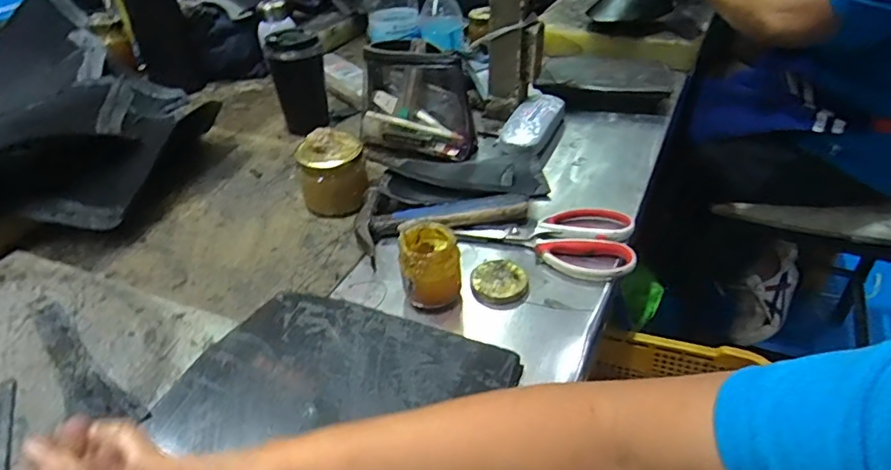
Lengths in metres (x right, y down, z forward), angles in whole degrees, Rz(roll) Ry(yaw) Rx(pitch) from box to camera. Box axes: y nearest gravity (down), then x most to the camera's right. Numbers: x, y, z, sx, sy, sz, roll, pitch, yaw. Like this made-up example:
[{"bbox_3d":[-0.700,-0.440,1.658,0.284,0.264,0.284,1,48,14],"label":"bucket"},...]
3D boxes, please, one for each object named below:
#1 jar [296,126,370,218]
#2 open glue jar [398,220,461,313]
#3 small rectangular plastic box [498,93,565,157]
[{"bbox_3d":[-0.141,-0.076,0.704,0.081,0.100,0.081,-2,39,2],"label":"jar"},{"bbox_3d":[-0.015,0.029,0.543,0.059,0.061,0.060,-2,39,2],"label":"open glue jar"},{"bbox_3d":[0.131,-0.166,0.813,0.069,0.038,0.160,14,42,21],"label":"small rectangular plastic box"}]

